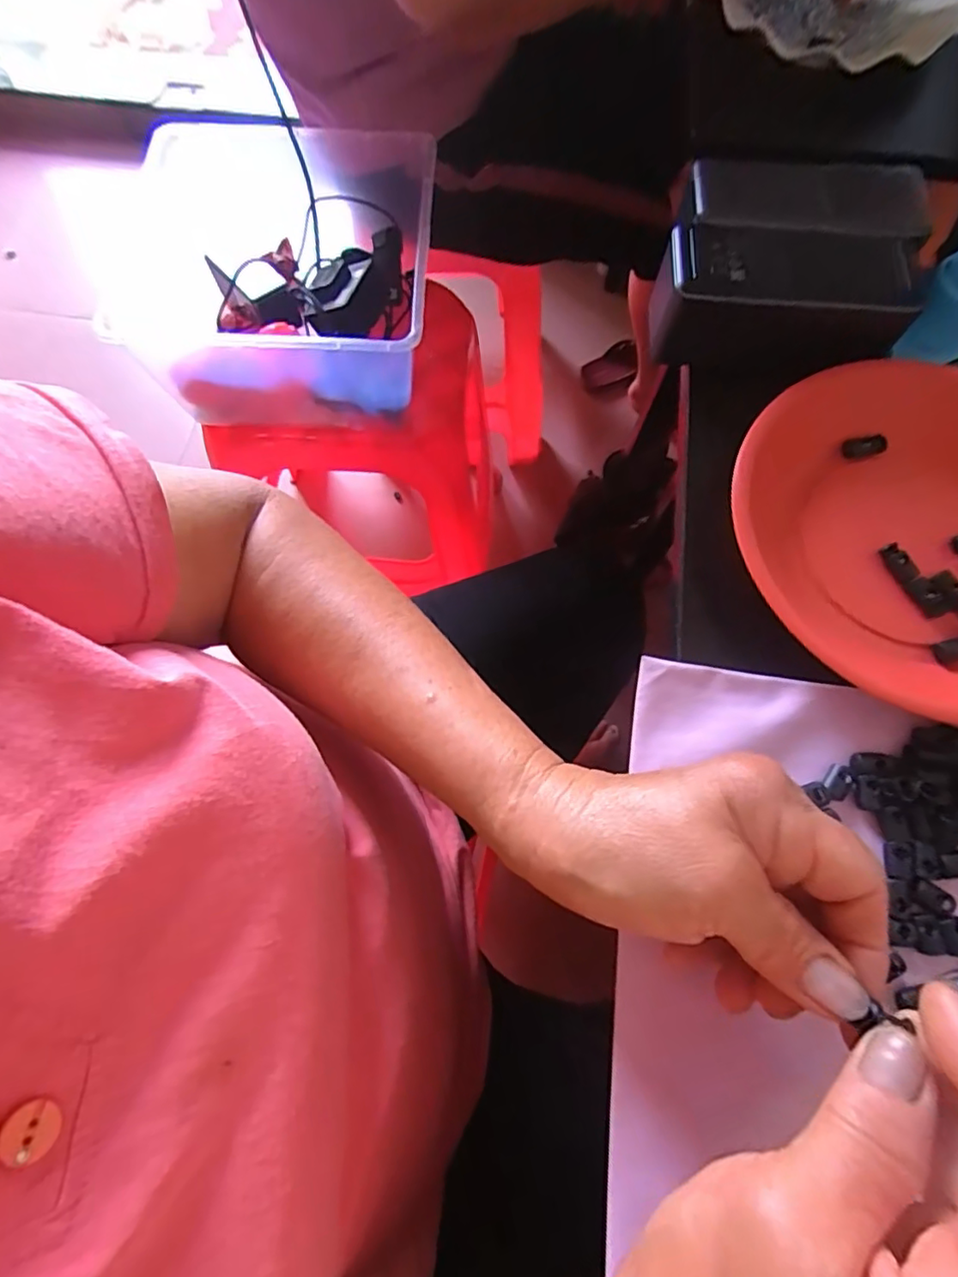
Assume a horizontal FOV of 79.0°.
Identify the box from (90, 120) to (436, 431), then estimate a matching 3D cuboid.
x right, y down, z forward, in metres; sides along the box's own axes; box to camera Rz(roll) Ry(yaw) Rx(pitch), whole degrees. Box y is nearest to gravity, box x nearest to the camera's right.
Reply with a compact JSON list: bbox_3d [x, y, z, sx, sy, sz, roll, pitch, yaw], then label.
[{"bbox_3d":[-0.183,-0.399,0.650,0.267,0.137,0.328,1,70,0],"label":"box"}]

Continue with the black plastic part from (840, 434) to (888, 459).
[{"bbox_3d":[0.212,-0.105,0.320,0.024,0.004,0.013,-7,94,0],"label":"black plastic part"}]

